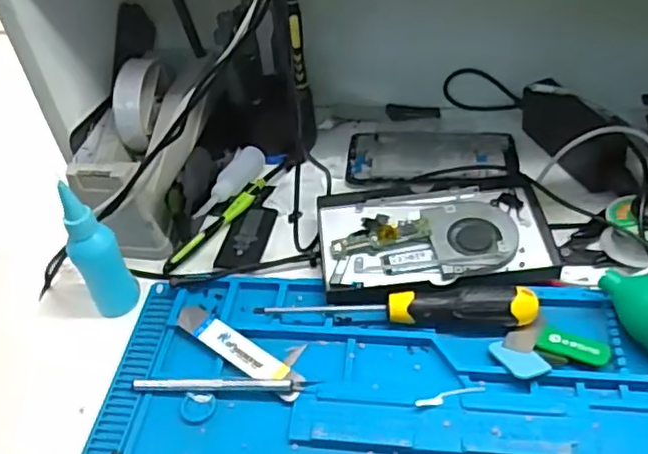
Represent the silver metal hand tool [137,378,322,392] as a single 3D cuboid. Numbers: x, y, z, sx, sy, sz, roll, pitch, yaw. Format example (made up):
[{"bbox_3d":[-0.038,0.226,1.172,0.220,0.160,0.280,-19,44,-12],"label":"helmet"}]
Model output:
[{"bbox_3d":[-0.070,0.110,0.448,0.126,0.004,0.010,-1,44,7],"label":"silver metal hand tool"}]

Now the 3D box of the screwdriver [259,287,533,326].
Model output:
[{"bbox_3d":[0.052,0.059,0.470,0.200,0.023,0.025,-1,44,6],"label":"screwdriver"}]

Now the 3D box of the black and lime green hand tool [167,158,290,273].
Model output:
[{"bbox_3d":[-0.083,-0.013,0.572,0.012,0.009,0.155,25,52,29],"label":"black and lime green hand tool"}]

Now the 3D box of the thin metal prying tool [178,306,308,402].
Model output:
[{"bbox_3d":[-0.058,0.083,0.472,0.121,0.008,0.039,26,53,30],"label":"thin metal prying tool"}]

